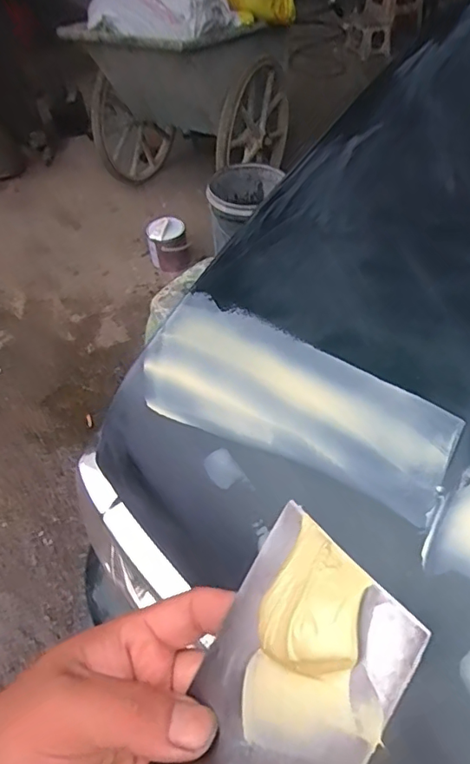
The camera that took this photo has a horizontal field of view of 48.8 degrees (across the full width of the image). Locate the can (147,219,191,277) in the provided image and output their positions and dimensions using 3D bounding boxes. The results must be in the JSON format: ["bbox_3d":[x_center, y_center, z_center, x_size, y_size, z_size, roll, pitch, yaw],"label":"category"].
[{"bbox_3d":[-0.244,-0.498,1.913,0.149,0.160,0.150,-11,50,-6],"label":"can"}]

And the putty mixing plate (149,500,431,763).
[{"bbox_3d":[0.009,0.118,0.183,0.072,0.016,0.131,23,83,49],"label":"putty mixing plate"}]

